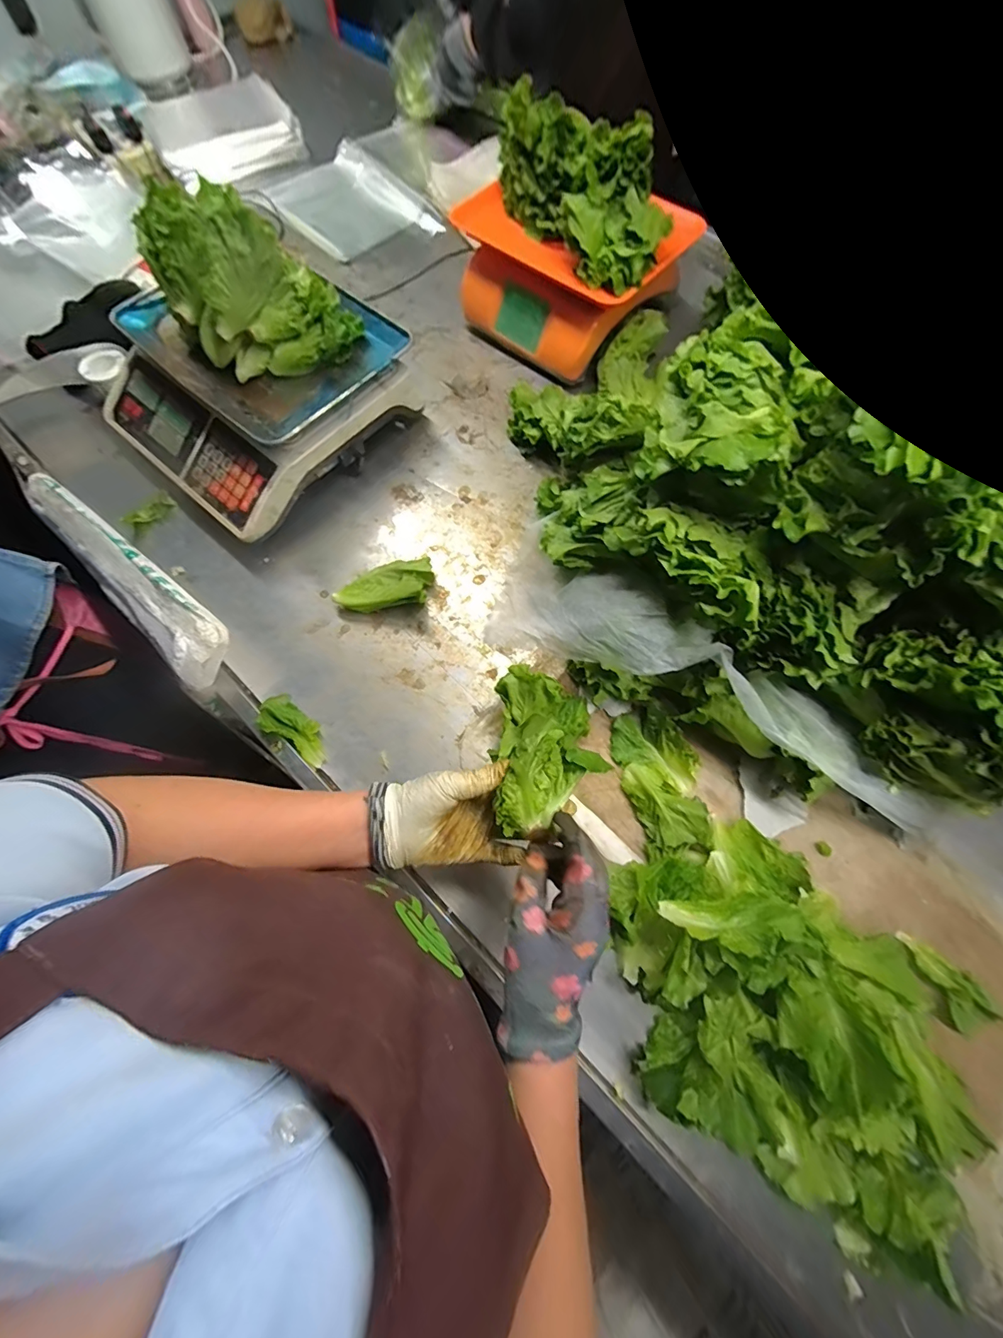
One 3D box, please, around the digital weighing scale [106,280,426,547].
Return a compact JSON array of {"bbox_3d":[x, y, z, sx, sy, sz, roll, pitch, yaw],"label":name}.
[{"bbox_3d":[-0.331,-0.375,0.595,0.325,0.114,0.323,39,75,13],"label":"digital weighing scale"}]

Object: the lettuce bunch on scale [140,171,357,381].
[{"bbox_3d":[-0.279,-0.418,0.483,0.191,0.136,0.087,5,71,2],"label":"lettuce bunch on scale"}]

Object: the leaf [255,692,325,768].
[{"bbox_3d":[-0.225,0.068,0.480,0.040,0.023,0.090,-43,91,-12],"label":"leaf"}]

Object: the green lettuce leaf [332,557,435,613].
[{"bbox_3d":[-0.143,-0.103,0.538,0.116,0.045,0.055,-6,72,-1],"label":"green lettuce leaf"}]

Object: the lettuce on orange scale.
[{"bbox_3d":[0.095,-0.626,0.558,0.109,0.101,0.298,-32,74,-10],"label":"lettuce on orange scale"}]

